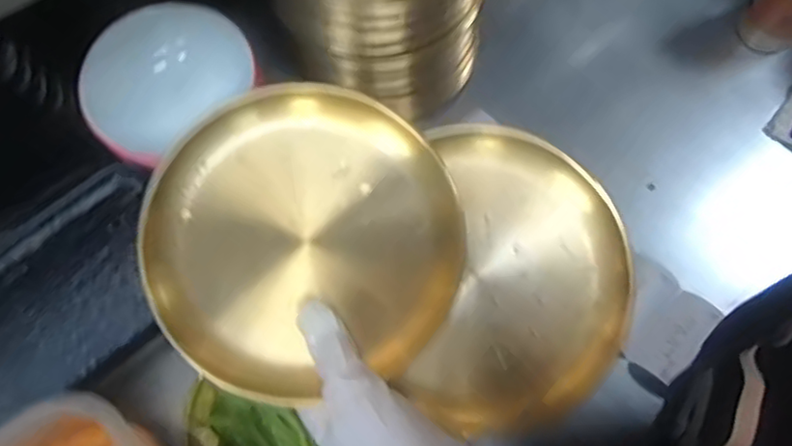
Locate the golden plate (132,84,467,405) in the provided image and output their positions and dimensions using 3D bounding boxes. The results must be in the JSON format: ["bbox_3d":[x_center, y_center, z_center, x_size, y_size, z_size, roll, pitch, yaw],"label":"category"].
[{"bbox_3d":[-0.049,0.007,0.349,0.162,0.027,0.154,0,74,0],"label":"golden plate"}]

